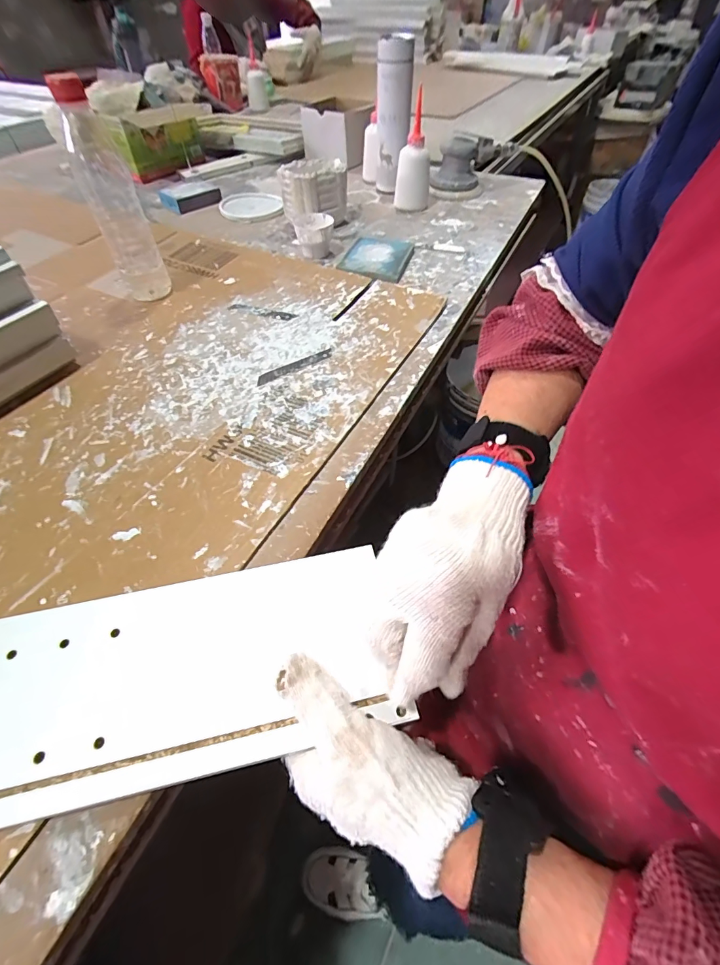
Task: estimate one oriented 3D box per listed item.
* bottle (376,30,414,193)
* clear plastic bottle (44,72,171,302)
[{"bbox_3d":[0.062,-0.684,0.775,0.063,0.219,0.071,4,51,3],"label":"bottle"},{"bbox_3d":[-0.301,-0.342,0.500,0.058,0.221,0.051,-25,55,-19],"label":"clear plastic bottle"}]

